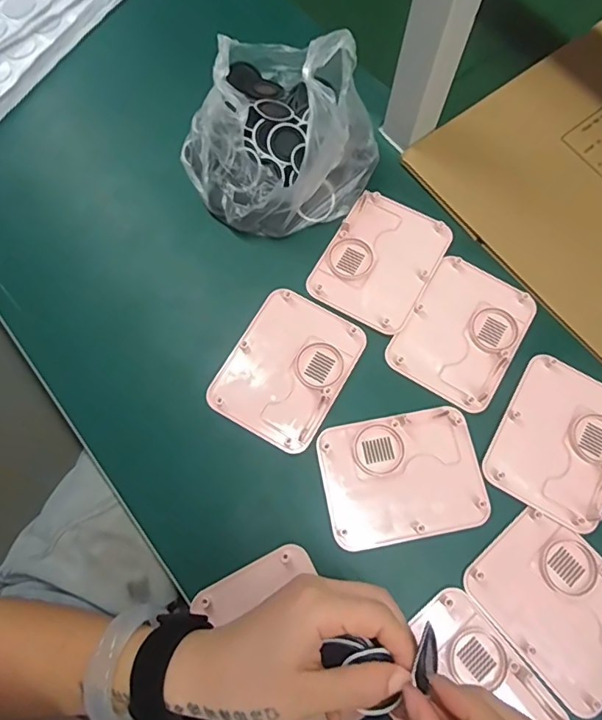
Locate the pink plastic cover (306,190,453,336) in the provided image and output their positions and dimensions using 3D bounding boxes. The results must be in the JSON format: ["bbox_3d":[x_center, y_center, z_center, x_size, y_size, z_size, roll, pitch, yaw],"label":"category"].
[{"bbox_3d":[0.073,-0.092,0.469,0.096,0.004,0.123,29,75,9],"label":"pink plastic cover"}]

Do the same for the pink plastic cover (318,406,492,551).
[{"bbox_3d":[0.081,0.092,0.409,0.121,0.006,0.095,-10,73,-3],"label":"pink plastic cover"}]

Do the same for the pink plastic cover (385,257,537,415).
[{"bbox_3d":[0.143,-0.025,0.448,0.094,0.004,0.123,32,75,9],"label":"pink plastic cover"}]

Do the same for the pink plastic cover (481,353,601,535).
[{"bbox_3d":[0.215,0.065,0.417,0.095,0.009,0.123,30,75,9],"label":"pink plastic cover"}]

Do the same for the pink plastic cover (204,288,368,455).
[{"bbox_3d":[-0.011,0.006,0.436,0.097,0.004,0.124,29,75,9],"label":"pink plastic cover"}]

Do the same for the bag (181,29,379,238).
[{"bbox_3d":[-0.034,-0.222,0.453,0.160,0.108,0.196,-38,77,-11],"label":"bag"}]

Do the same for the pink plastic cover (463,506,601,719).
[{"bbox_3d":[0.195,0.184,0.382,0.093,0.009,0.124,-40,77,-12],"label":"pink plastic cover"}]

